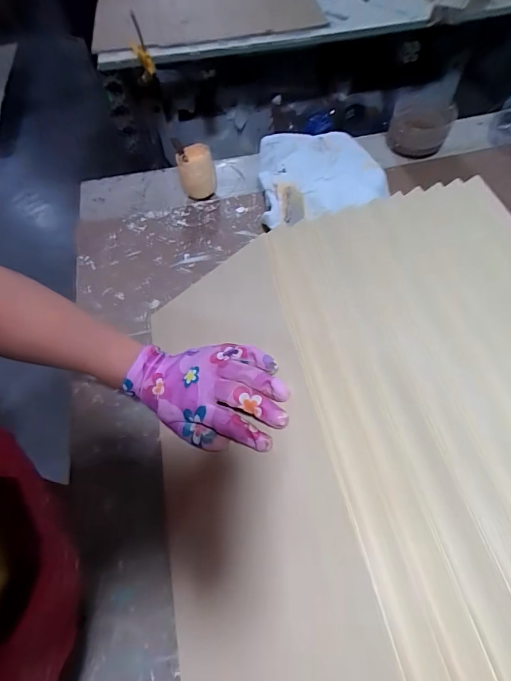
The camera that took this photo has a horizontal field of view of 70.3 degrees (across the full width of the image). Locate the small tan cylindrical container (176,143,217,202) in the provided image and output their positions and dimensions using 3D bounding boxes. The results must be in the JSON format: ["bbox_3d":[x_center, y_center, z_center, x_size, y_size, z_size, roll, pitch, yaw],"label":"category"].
[{"bbox_3d":[-0.096,-0.271,0.597,0.059,0.073,0.059,-1,61,2],"label":"small tan cylindrical container"}]

